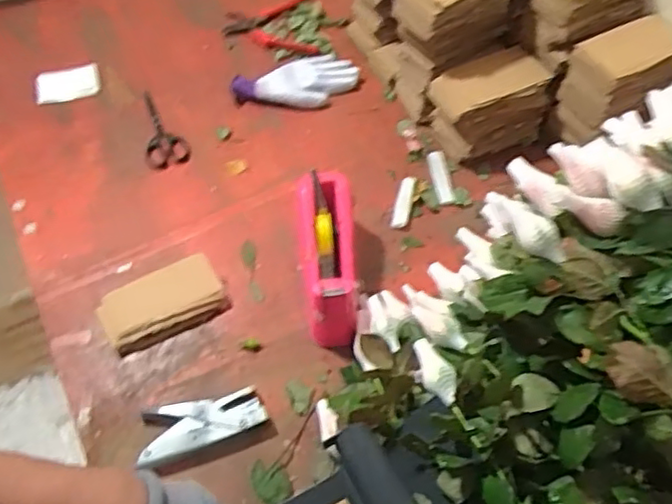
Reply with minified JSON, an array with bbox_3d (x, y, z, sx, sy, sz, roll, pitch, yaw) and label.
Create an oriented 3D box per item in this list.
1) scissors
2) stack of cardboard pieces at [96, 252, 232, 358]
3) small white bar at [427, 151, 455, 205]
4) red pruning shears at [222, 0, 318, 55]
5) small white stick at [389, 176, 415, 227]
[{"bbox_3d":[-0.269,-0.187,0.998,0.066,0.012,0.134,-18,70,-5],"label":"scissors"},{"bbox_3d":[-0.222,0.066,0.830,0.151,0.027,0.083,-25,61,-15],"label":"stack of cardboard pieces"},{"bbox_3d":[0.157,-0.112,0.962,0.029,0.011,0.090,-7,58,-5],"label":"small white bar"},{"bbox_3d":[-0.118,-0.397,1.138,0.155,0.017,0.161,-4,58,-3],"label":"red pruning shears"},{"bbox_3d":[0.098,-0.075,0.948,0.025,0.008,0.088,10,58,6],"label":"small white stick"}]

